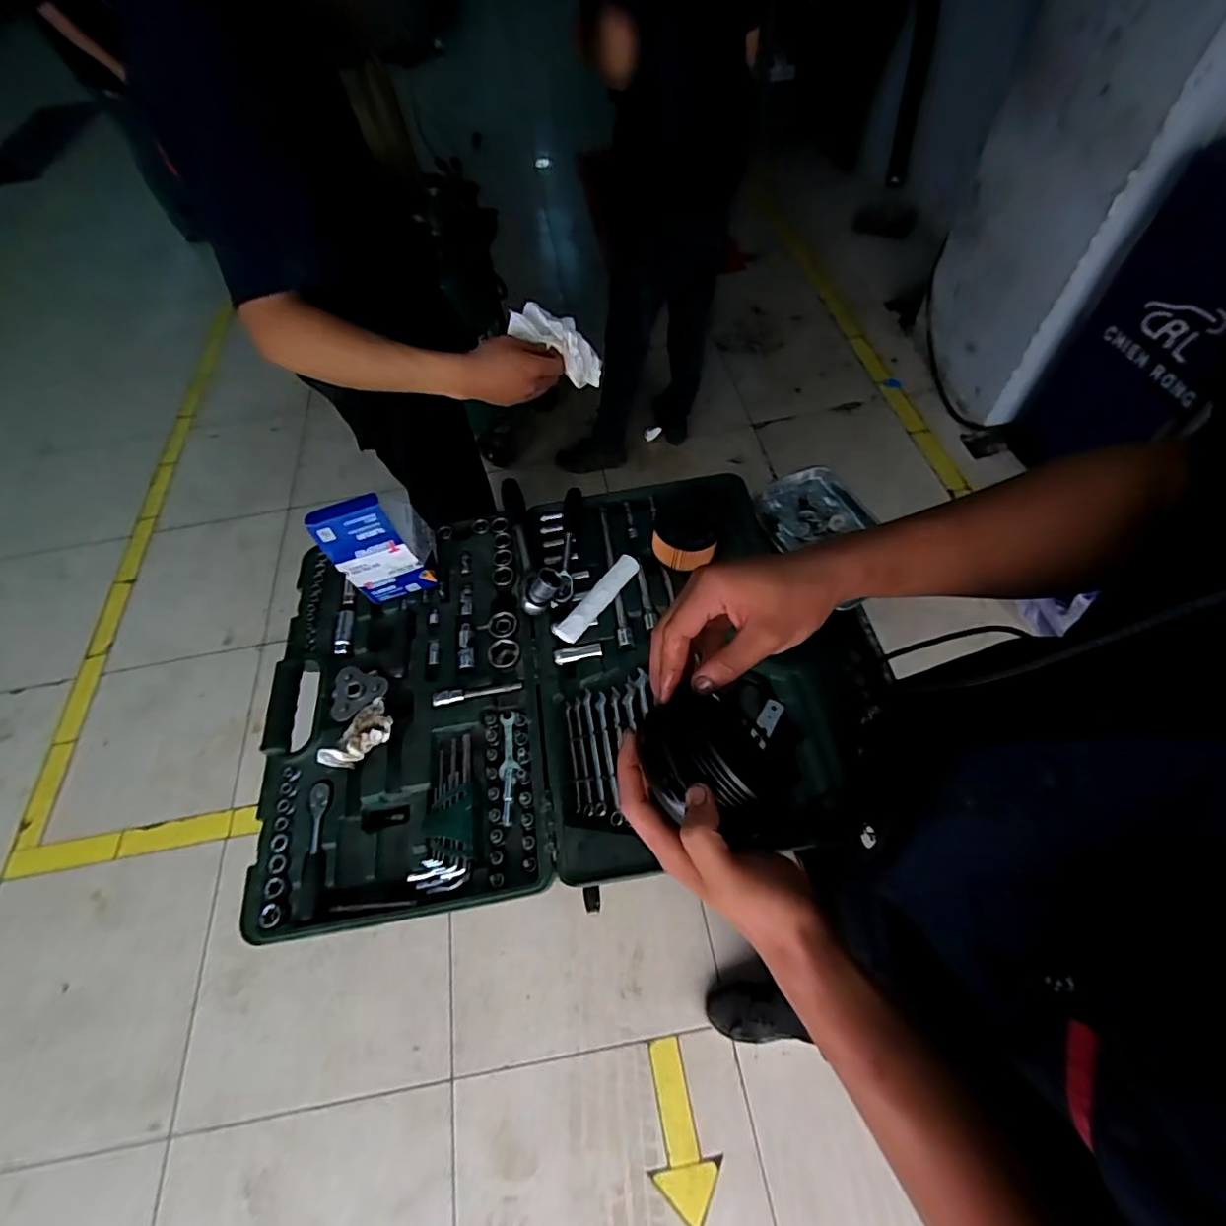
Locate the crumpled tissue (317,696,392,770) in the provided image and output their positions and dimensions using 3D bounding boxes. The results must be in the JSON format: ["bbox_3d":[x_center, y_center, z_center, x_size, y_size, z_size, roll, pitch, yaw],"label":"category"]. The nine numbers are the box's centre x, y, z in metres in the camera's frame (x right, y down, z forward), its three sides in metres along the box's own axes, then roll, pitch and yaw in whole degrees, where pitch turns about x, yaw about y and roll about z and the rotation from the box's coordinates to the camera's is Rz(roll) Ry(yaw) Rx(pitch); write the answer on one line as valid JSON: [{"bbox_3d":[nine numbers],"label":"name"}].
[{"bbox_3d":[-0.304,0.148,0.682,0.053,0.023,0.095,19,62,16],"label":"crumpled tissue"}]

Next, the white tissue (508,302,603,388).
[{"bbox_3d":[-0.076,-0.350,0.747,0.111,0.105,0.035,4,59,8],"label":"white tissue"}]

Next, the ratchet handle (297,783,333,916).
[{"bbox_3d":[-0.343,0.268,0.643,0.023,0.017,0.143,-5,66,-1],"label":"ratchet handle"}]

